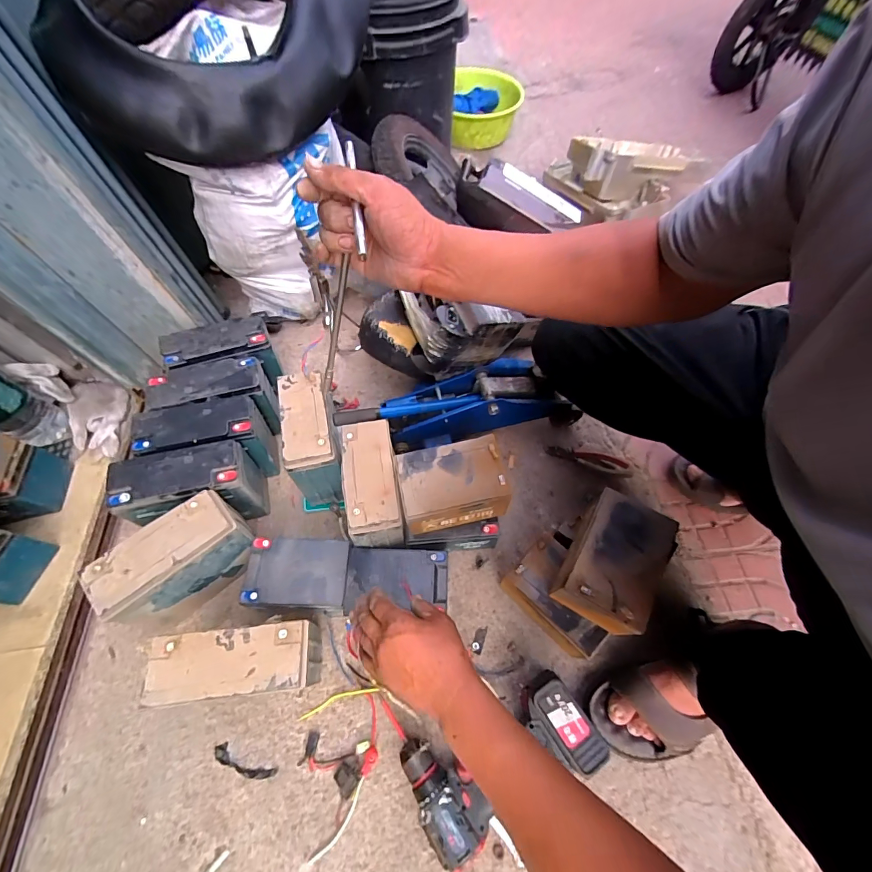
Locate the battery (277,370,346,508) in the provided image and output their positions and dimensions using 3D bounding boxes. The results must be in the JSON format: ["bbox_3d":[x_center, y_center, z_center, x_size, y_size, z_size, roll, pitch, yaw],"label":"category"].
[{"bbox_3d":[-0.211,0.004,0.678,0.087,0.151,0.190,-15,63,-9],"label":"battery"}]

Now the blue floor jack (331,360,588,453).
[{"bbox_3d":[0.050,-0.061,0.721,0.423,0.148,0.122,-13,61,0],"label":"blue floor jack"}]

